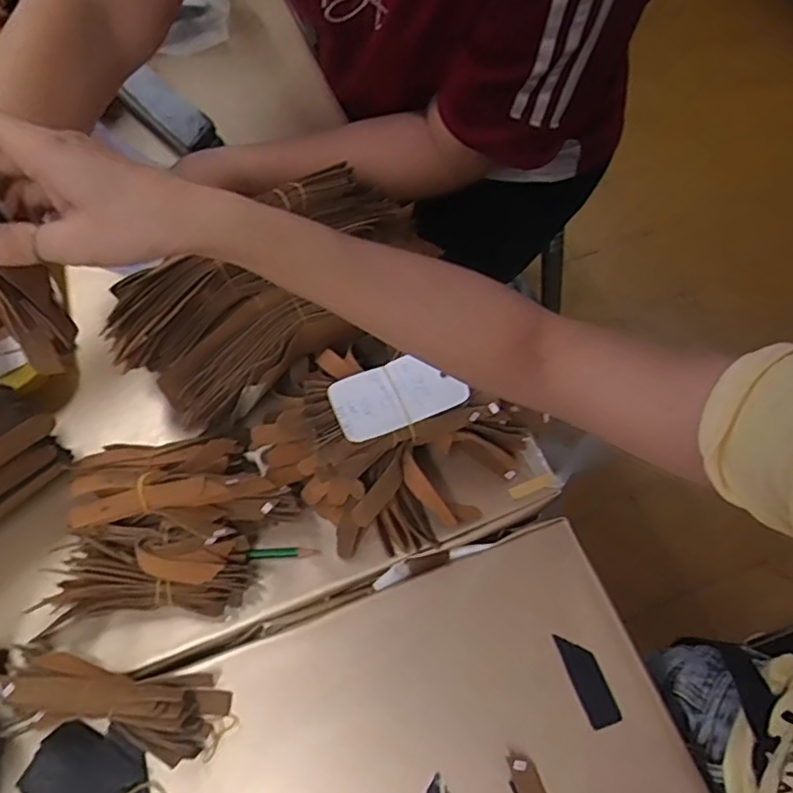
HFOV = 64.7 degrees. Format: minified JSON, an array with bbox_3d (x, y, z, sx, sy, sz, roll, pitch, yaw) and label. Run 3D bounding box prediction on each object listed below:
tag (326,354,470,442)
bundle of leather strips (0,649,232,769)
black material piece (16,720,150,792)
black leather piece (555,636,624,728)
[{"bbox_3d":[0.001,-0.002,0.494,0.101,0.007,0.051,-21,81,-10],"label":"tag"},{"bbox_3d":[-0.205,0.216,0.449,0.155,0.036,0.053,10,62,9],"label":"bundle of leather strips"},{"bbox_3d":[-0.210,0.265,0.435,0.086,0.009,0.056,24,47,12],"label":"black material piece"},{"bbox_3d":[0.140,0.206,0.458,0.022,0.004,0.064,-19,61,-7],"label":"black leather piece"}]

